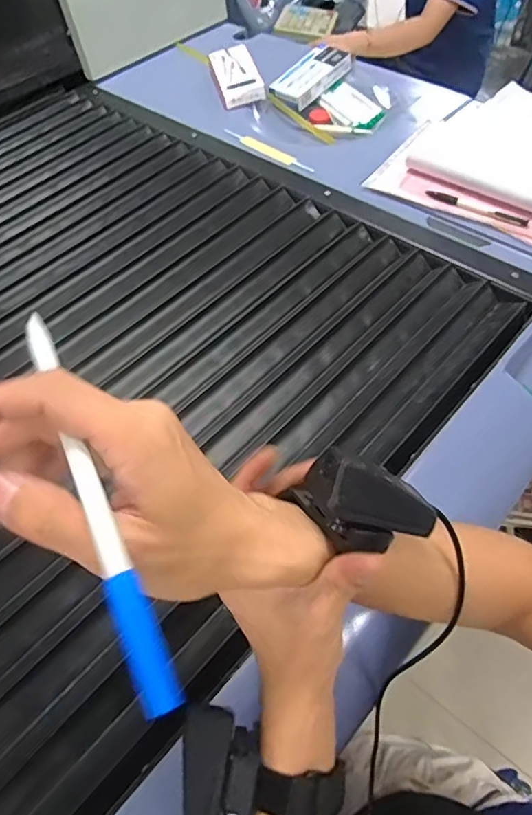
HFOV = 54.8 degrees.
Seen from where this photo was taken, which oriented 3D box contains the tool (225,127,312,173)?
[{"bbox_3d":[0.002,-0.401,0.796,0.022,0.009,0.188,-36,60,-22],"label":"tool"}]

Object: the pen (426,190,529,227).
[{"bbox_3d":[0.271,-0.258,0.663,0.133,0.006,0.016,31,60,22],"label":"pen"}]

